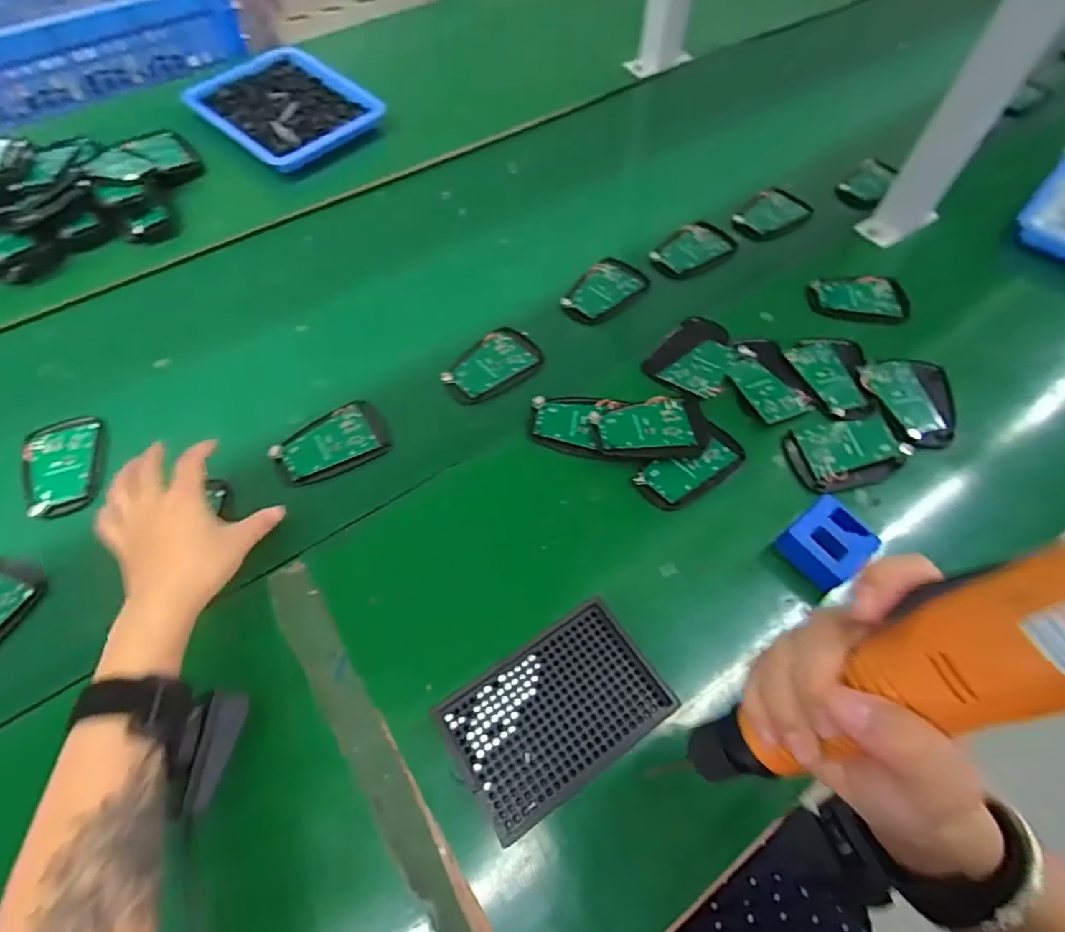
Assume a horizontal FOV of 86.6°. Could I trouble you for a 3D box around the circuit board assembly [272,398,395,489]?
[{"bbox_3d":[-0.181,-0.020,0.507,0.096,0.011,0.062,-25,63,-14],"label":"circuit board assembly"}]

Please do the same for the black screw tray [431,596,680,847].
[{"bbox_3d":[0.016,0.161,0.376,0.136,0.021,0.088,-31,64,-17],"label":"black screw tray"}]

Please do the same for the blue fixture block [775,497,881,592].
[{"bbox_3d":[0.220,0.060,0.427,0.053,0.035,0.051,-35,66,-19],"label":"blue fixture block"}]

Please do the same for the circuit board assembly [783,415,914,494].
[{"bbox_3d":[0.268,-0.012,0.479,0.093,0.016,0.061,-12,60,-7],"label":"circuit board assembly"}]

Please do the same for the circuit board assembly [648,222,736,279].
[{"bbox_3d":[0.179,-0.241,0.631,0.084,0.013,0.068,-36,66,-19],"label":"circuit board assembly"}]

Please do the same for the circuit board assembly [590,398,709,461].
[{"bbox_3d":[0.103,-0.031,0.491,0.094,0.017,0.059,-11,60,-6],"label":"circuit board assembly"}]

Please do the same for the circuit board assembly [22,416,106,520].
[{"bbox_3d":[-0.407,-0.001,0.491,0.063,0.010,0.097,-19,61,-11],"label":"circuit board assembly"}]

